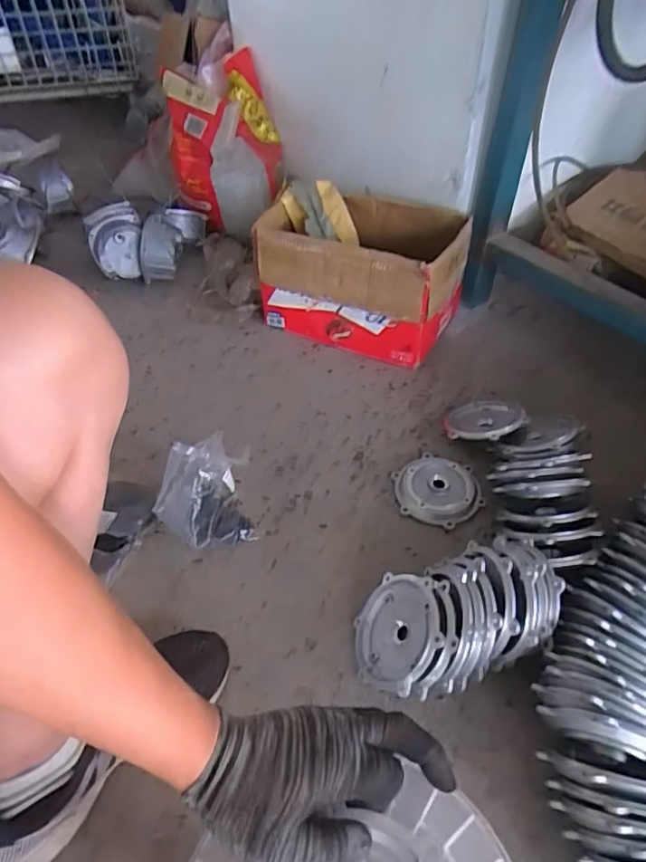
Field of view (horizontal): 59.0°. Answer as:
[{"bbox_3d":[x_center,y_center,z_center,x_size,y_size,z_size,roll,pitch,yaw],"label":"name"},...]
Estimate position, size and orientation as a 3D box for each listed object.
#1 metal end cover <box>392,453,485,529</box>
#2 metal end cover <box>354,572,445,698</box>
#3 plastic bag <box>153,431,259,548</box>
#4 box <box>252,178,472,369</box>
[{"bbox_3d":[0.172,0.085,0.857,0.122,0.021,0.131,-3,45,-3],"label":"metal end cover"},{"bbox_3d":[0.084,0.231,0.662,0.016,0.120,0.128,31,32,-34],"label":"metal end cover"},{"bbox_3d":[-0.157,0.086,0.775,0.119,0.134,0.111,-11,46,-11],"label":"plastic bag"},{"bbox_3d":[0.070,-0.312,1.123,0.387,0.210,0.233,20,48,18],"label":"box"}]

